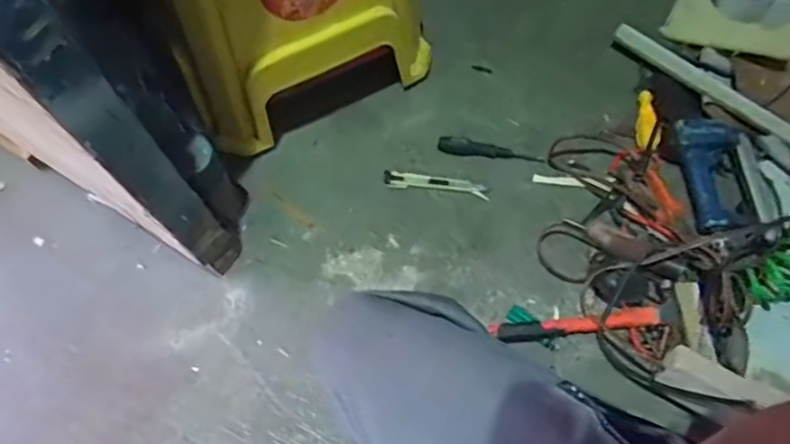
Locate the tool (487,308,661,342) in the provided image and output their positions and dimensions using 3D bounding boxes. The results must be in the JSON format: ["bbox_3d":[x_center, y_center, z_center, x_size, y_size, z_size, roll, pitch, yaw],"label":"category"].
[{"bbox_3d":[0.234,0.135,0.781,0.218,0.020,0.025,-5,66,-2],"label":"tool"}]

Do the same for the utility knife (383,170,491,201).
[{"bbox_3d":[0.062,-0.057,0.885,0.156,0.010,0.028,6,66,3],"label":"utility knife"}]

